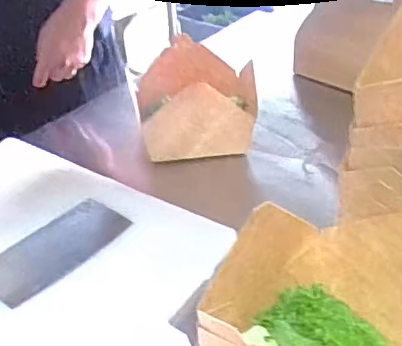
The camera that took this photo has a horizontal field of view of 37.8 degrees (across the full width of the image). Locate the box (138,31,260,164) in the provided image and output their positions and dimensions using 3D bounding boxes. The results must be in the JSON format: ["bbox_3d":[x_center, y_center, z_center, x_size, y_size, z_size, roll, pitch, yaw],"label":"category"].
[{"bbox_3d":[-0.006,-0.121,0.948,0.178,0.113,0.197,-4,37,0],"label":"box"}]

